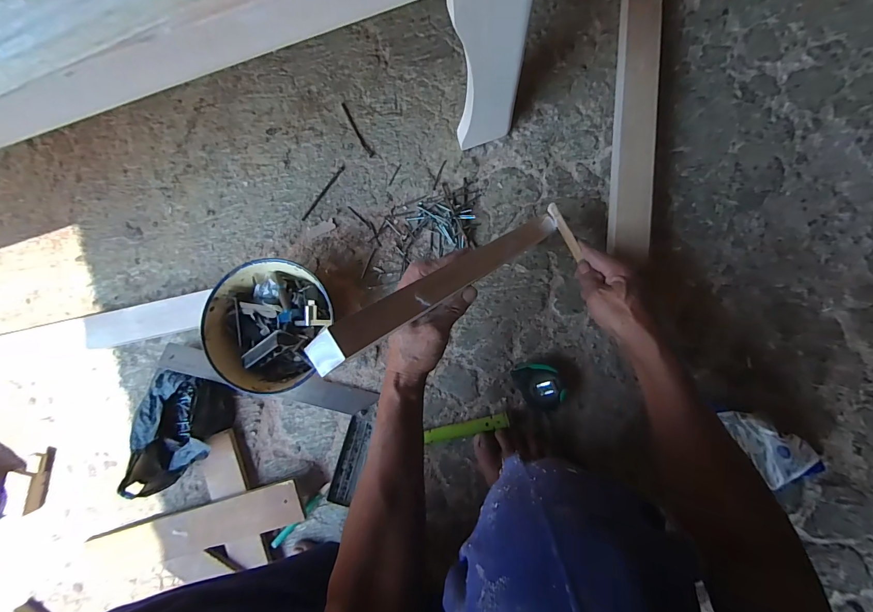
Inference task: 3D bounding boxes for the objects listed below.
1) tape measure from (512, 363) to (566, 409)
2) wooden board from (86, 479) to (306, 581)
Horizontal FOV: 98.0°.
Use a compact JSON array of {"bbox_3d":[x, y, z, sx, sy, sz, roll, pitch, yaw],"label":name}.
[{"bbox_3d":[0.150,0.113,0.551,0.057,0.038,0.073,-29,85,5],"label":"tape measure"},{"bbox_3d":[-0.380,0.348,0.585,0.383,0.015,0.066,-19,82,9],"label":"wooden board"}]

